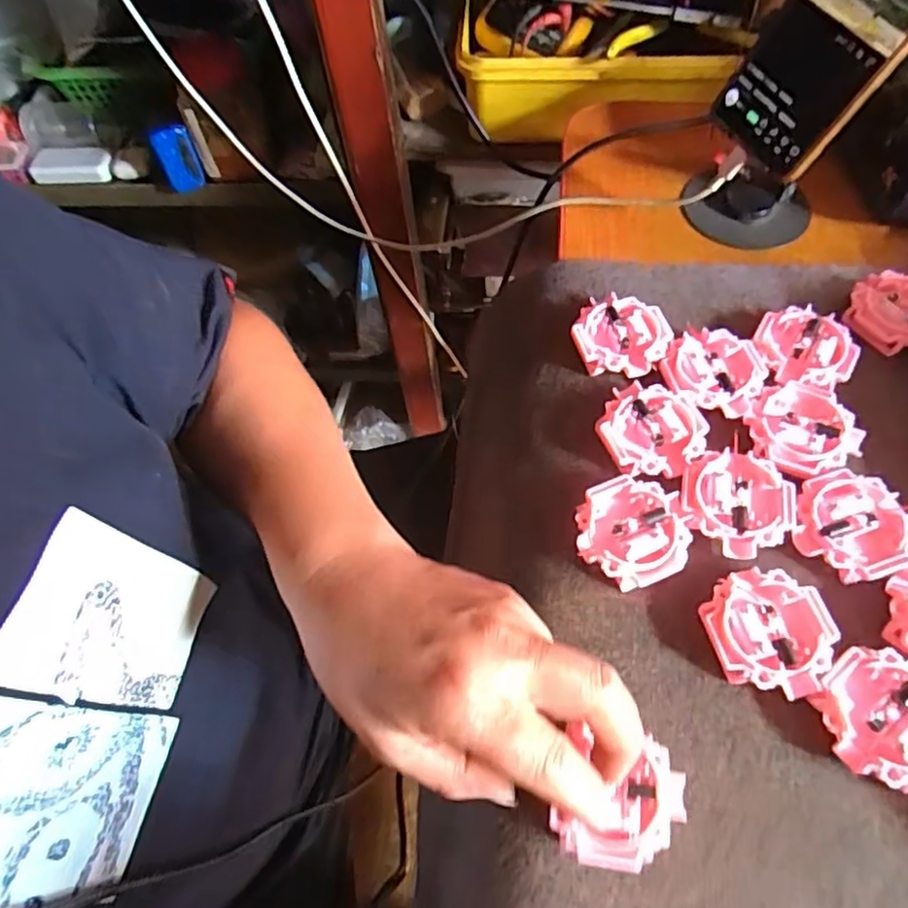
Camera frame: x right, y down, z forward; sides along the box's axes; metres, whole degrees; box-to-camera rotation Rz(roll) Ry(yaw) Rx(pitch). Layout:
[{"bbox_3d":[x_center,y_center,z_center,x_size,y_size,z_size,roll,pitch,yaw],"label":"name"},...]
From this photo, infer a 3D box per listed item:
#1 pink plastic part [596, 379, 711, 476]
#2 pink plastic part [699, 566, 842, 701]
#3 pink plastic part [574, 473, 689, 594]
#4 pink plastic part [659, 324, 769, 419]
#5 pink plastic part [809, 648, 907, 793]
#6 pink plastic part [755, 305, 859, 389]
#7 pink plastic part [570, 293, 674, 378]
[{"bbox_3d":[0.104,-0.011,0.336,0.051,0.016,0.053,-2,62,3],"label":"pink plastic part"},{"bbox_3d":[0.141,0.081,0.285,0.051,0.015,0.054,-2,62,3],"label":"pink plastic part"},{"bbox_3d":[0.086,0.039,0.310,0.052,0.015,0.050,-2,62,3],"label":"pink plastic part"},{"bbox_3d":[0.143,-0.045,0.353,0.051,0.015,0.050,-2,62,3],"label":"pink plastic part"},{"bbox_3d":[0.180,0.111,0.266,0.050,0.015,0.051,-2,62,3],"label":"pink plastic part"},{"bbox_3d":[0.196,-0.057,0.357,0.047,0.017,0.052,-17,62,-6],"label":"pink plastic part"},{"bbox_3d":[0.096,-0.066,0.367,0.051,0.017,0.050,-2,62,3],"label":"pink plastic part"}]

